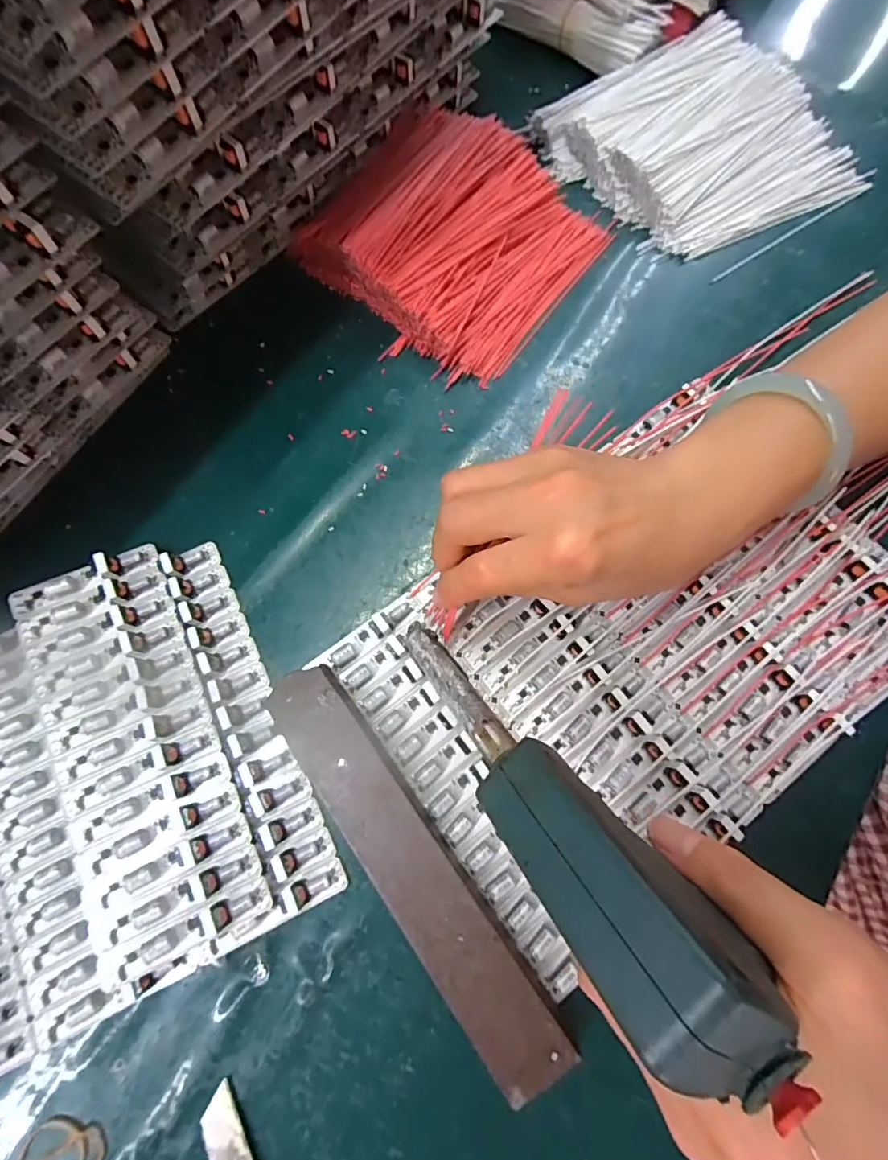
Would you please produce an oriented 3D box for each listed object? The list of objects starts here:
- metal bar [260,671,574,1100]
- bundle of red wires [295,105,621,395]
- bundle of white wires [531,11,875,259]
[{"bbox_3d":[-0.017,0.127,0.233,0.036,0.020,0.197,-36,77,-9],"label":"metal bar"},{"bbox_3d":[0.003,-0.225,0.326,0.162,0.040,0.154,34,77,9],"label":"bundle of red wires"},{"bbox_3d":[0.181,-0.306,0.351,0.193,0.027,0.155,-23,75,-6],"label":"bundle of white wires"}]

